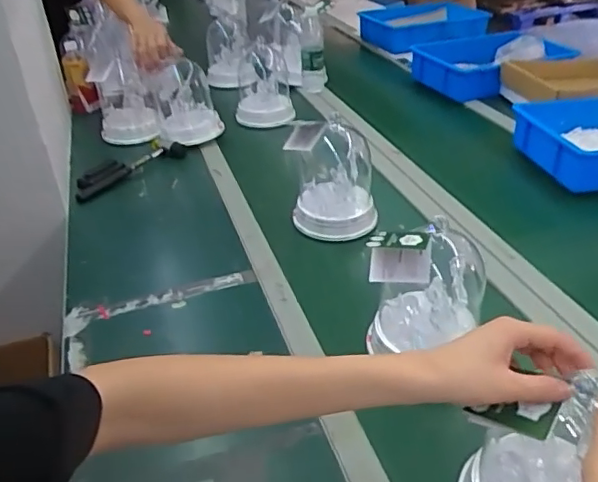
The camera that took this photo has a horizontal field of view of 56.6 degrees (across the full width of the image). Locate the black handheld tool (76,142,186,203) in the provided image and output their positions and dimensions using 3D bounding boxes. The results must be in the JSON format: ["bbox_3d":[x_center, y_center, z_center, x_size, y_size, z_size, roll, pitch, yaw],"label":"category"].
[{"bbox_3d":[-0.382,-0.163,1.243,0.278,0.030,0.082,-29,43,-34],"label":"black handheld tool"}]

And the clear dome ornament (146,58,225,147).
[{"bbox_3d":[-0.279,-0.342,1.328,0.135,0.192,0.158,-14,36,-18],"label":"clear dome ornament"}]

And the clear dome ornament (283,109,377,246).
[{"bbox_3d":[0.060,-0.124,1.016,0.145,0.207,0.179,0,34,3],"label":"clear dome ornament"}]

